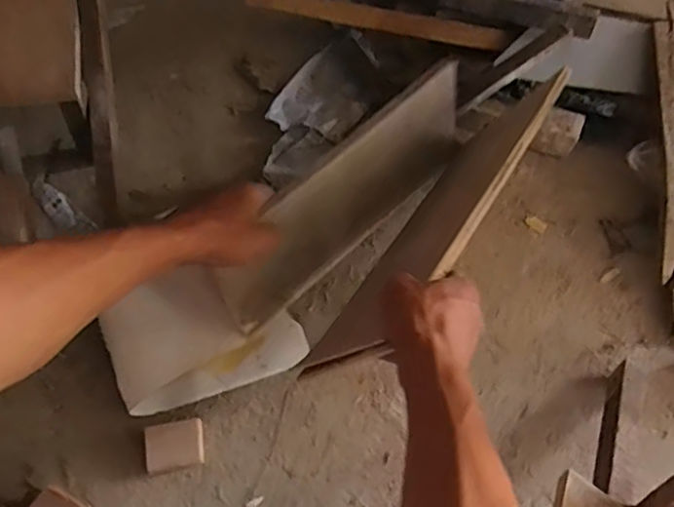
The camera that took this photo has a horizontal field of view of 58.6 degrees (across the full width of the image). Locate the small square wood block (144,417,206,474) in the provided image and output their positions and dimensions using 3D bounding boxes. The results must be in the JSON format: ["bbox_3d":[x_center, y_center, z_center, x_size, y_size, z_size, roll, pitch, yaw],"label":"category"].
[{"bbox_3d":[-0.156,0.187,0.583,0.054,0.016,0.042,-11,63,-9],"label":"small square wood block"}]

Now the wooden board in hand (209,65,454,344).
[{"bbox_3d":[0.017,-0.062,0.649,0.020,0.147,0.348,35,65,30],"label":"wooden board in hand"}]

